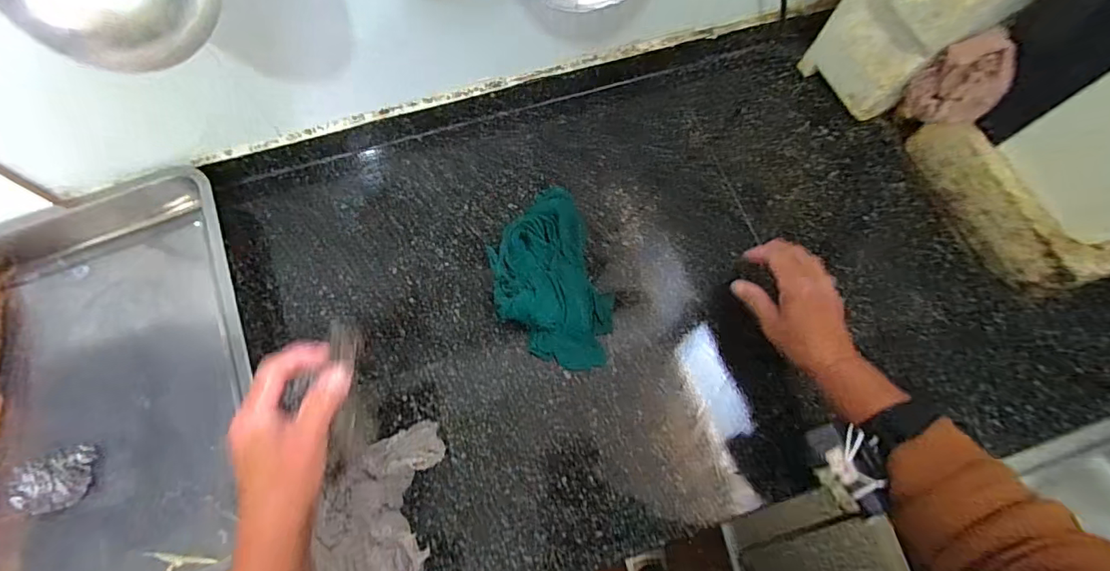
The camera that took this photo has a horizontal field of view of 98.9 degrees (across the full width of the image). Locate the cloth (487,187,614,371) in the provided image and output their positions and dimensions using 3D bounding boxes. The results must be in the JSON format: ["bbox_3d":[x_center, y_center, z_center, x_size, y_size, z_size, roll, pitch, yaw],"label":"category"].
[{"bbox_3d":[-0.007,-0.010,0.503,0.115,0.034,0.199,-18,72,-6],"label":"cloth"}]

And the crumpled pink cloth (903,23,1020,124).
[{"bbox_3d":[0.408,-0.204,0.482,0.044,0.082,0.072,-11,71,-4],"label":"crumpled pink cloth"}]

